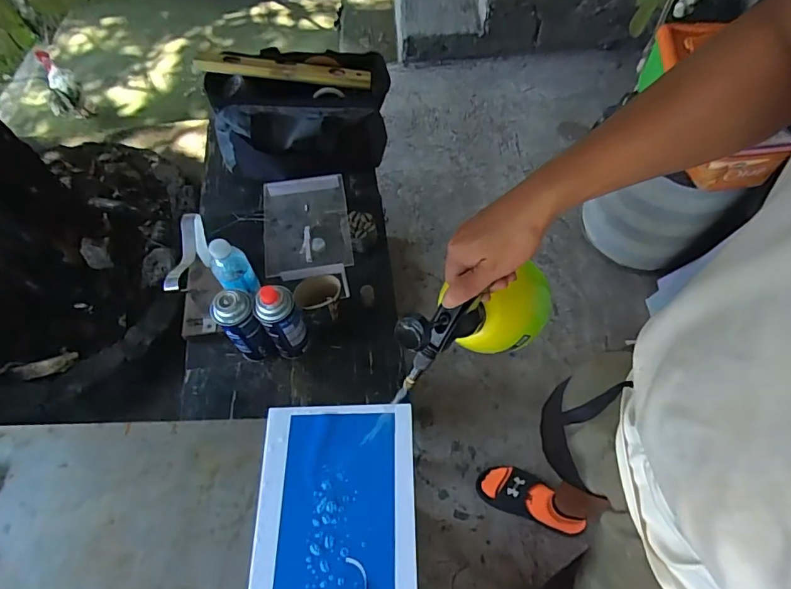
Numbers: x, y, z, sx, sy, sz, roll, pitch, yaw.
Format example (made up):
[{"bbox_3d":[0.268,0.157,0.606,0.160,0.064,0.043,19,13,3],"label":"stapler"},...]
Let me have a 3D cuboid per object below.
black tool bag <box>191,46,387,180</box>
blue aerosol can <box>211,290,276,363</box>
[{"bbox_3d":[-0.216,-0.412,1.085,0.400,0.171,0.246,-6,61,-2],"label":"black tool bag"},{"bbox_3d":[-0.259,0.062,0.827,0.061,0.180,0.059,-1,61,1],"label":"blue aerosol can"}]

